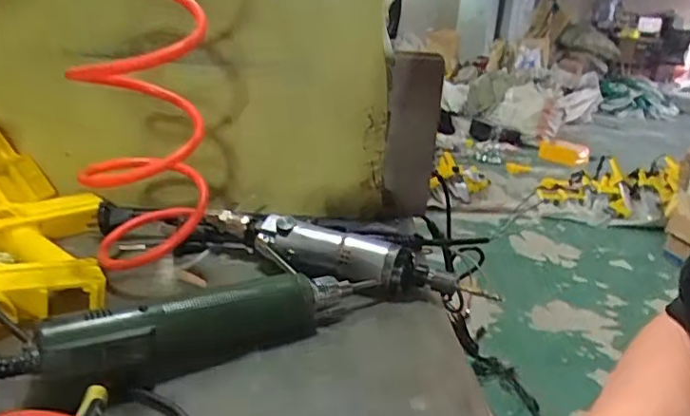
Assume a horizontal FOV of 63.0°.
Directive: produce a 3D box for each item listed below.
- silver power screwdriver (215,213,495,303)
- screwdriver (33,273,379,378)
[{"bbox_3d":[-0.013,0.042,0.497,0.239,0.045,0.046,13,21,22],"label":"silver power screwdriver"},{"bbox_3d":[-0.081,0.076,0.389,0.227,0.042,0.034,-9,23,-34],"label":"screwdriver"}]

